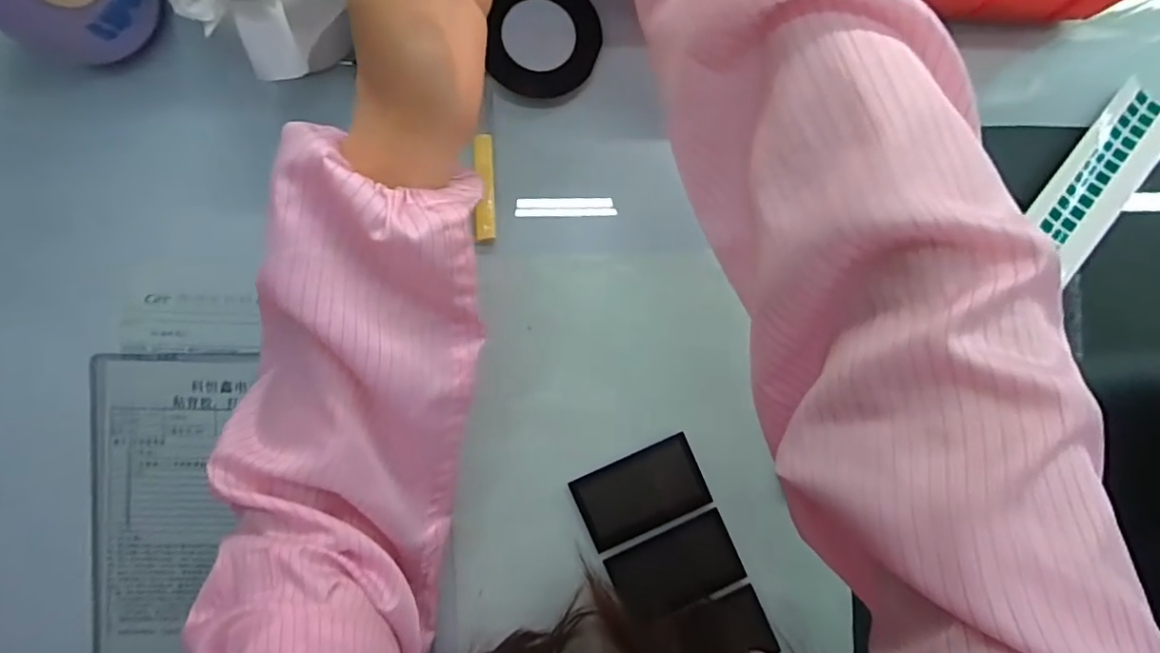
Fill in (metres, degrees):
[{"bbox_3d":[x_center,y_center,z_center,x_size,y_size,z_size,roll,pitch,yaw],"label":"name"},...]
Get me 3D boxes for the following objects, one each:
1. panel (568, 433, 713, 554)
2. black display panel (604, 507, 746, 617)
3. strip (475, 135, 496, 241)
[{"bbox_3d":[0.042,0.114,0.365,0.084,0.005,0.052,-24,92,-2],"label":"panel"},{"bbox_3d":[0.065,0.162,0.358,0.083,0.011,0.046,-24,92,-2],"label":"black display panel"},{"bbox_3d":[-0.062,-0.091,0.351,0.012,0.007,0.067,-2,91,-2],"label":"strip"}]

